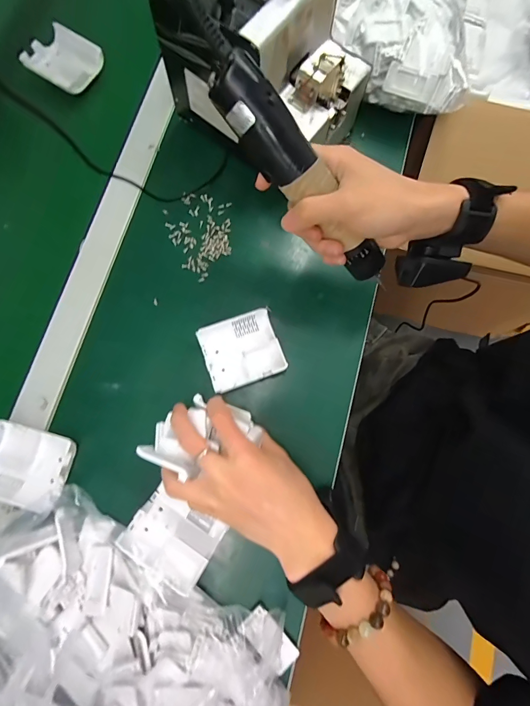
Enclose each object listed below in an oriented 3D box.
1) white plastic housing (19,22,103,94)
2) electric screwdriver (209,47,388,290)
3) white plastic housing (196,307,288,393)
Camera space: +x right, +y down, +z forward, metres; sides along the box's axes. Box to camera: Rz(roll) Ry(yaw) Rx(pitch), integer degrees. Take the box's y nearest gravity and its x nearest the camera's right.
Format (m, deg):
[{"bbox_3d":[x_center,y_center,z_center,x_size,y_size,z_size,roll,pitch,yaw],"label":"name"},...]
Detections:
[{"bbox_3d":[-0.252,-0.370,0.446,0.084,0.021,0.072,32,79,6],"label":"white plastic housing"},{"bbox_3d":[0.035,-0.134,0.288,0.202,0.033,0.032,41,78,-27],"label":"electric screwdriver"},{"bbox_3d":[-0.025,-0.002,0.373,0.078,0.019,0.070,-19,79,-5],"label":"white plastic housing"}]

